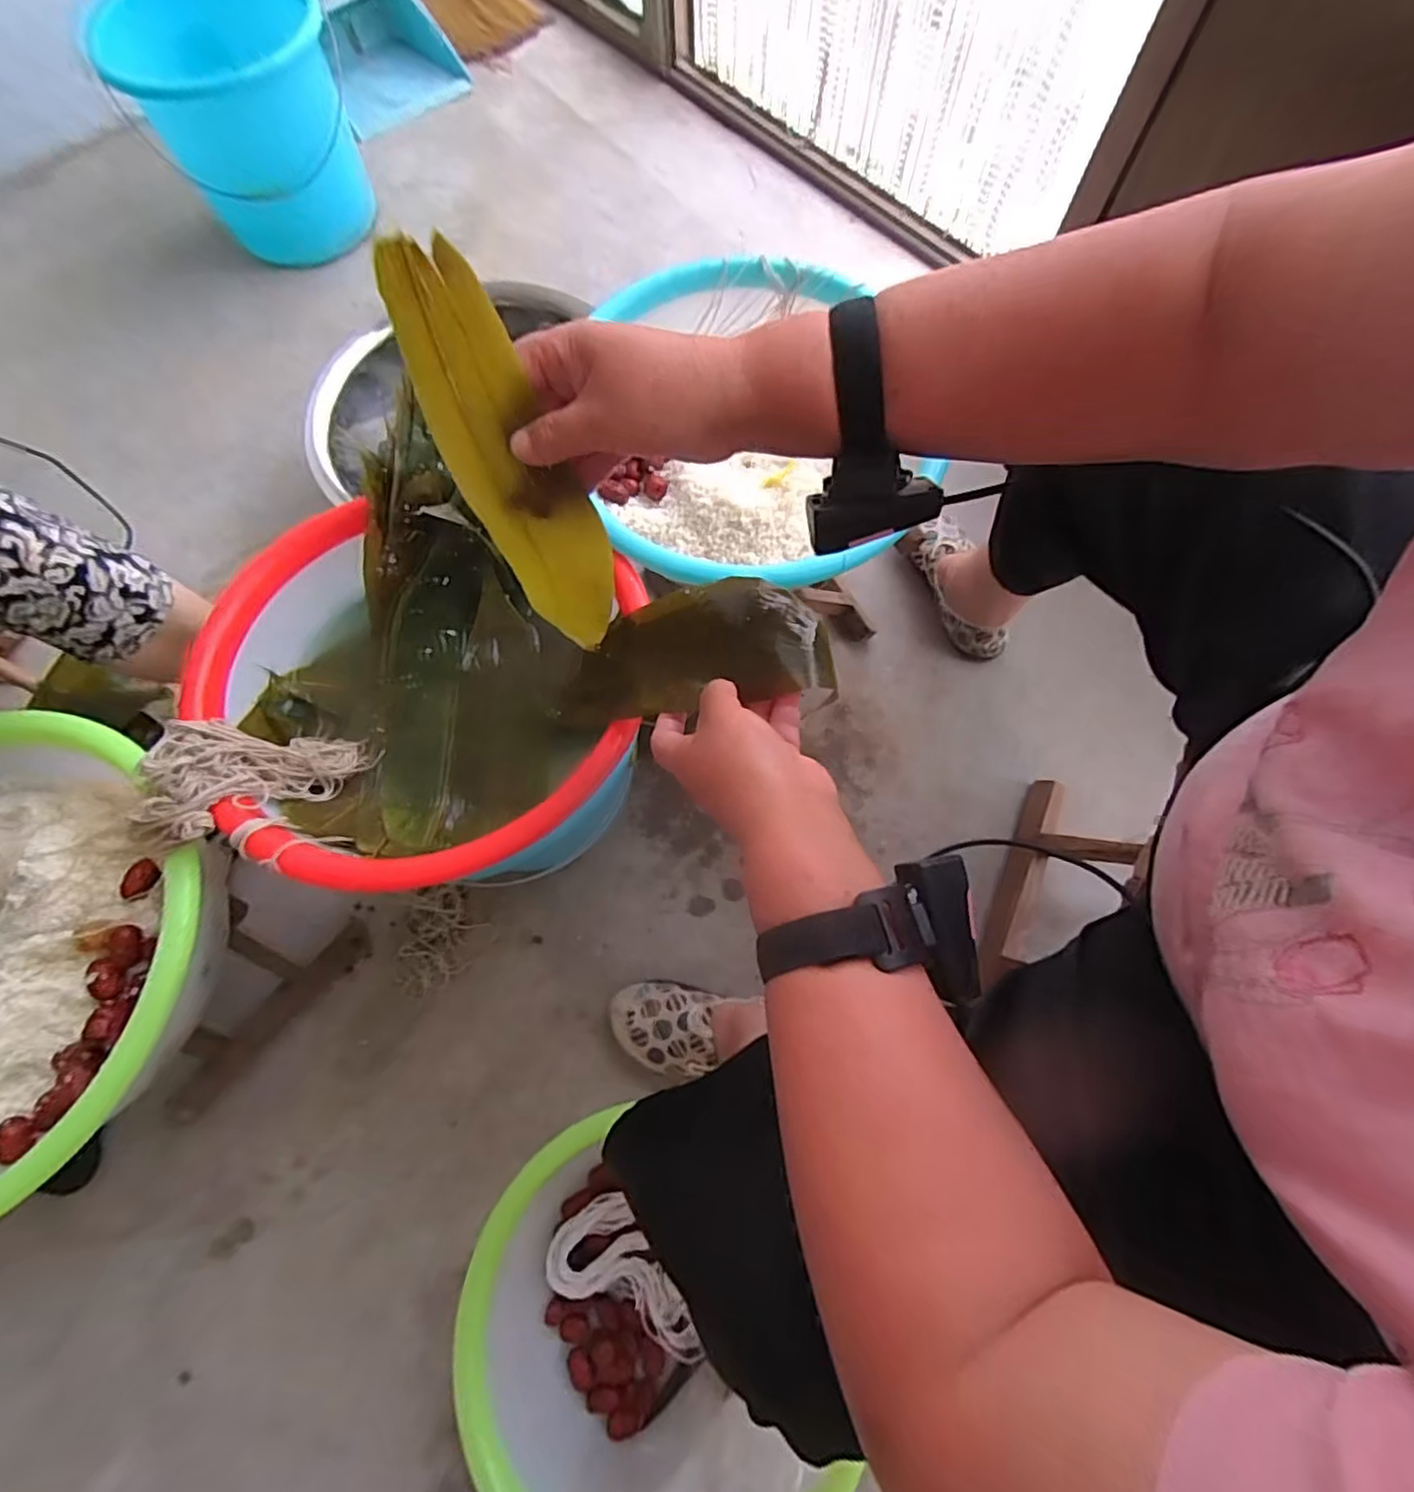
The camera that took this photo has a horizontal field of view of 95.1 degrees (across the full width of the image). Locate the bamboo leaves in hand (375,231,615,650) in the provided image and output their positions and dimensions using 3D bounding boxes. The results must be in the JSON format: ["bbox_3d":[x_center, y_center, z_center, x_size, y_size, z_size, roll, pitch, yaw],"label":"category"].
[{"bbox_3d":[-0.103,-0.145,0.374,0.059,0.254,0.016,-27,60,-5],"label":"bamboo leaves in hand"}]

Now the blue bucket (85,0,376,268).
[{"bbox_3d":[-0.752,-1.051,1.091,0.313,0.249,0.313,0,71,0],"label":"blue bucket"}]

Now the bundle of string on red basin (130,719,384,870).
[{"bbox_3d":[-0.350,0.032,0.517,0.133,0.111,0.106,7,71,3],"label":"bundle of string on red basin"}]

